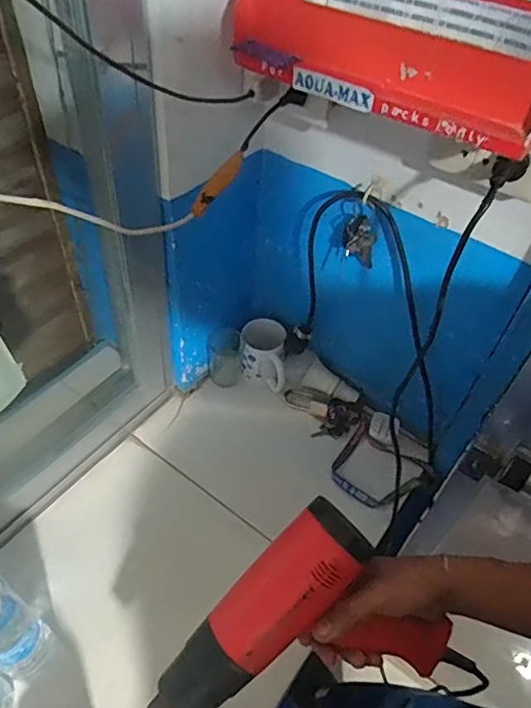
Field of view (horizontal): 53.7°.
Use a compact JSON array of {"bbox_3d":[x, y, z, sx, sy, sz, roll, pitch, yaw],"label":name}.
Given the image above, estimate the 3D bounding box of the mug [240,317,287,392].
[{"bbox_3d":[-0.004,-0.008,0.953,0.079,0.093,0.106,0,48,-6],"label":"mug"}]

